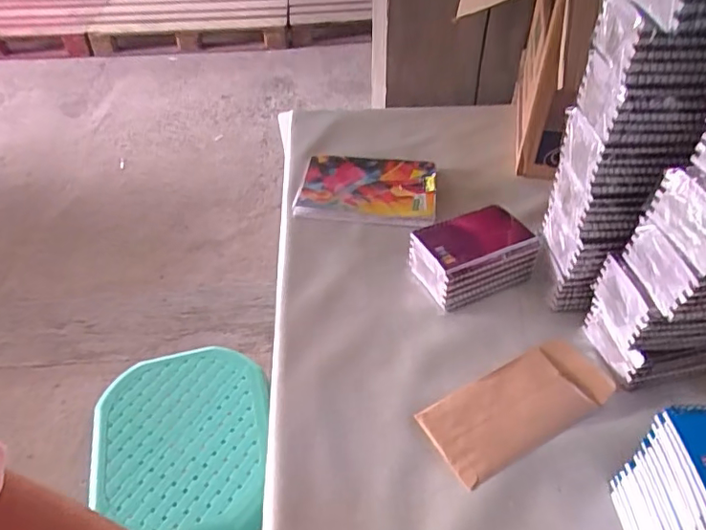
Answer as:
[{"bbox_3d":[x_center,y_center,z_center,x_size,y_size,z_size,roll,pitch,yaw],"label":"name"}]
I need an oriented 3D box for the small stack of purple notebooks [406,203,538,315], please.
[{"bbox_3d":[0.150,-0.016,0.672,0.142,0.071,0.098,-19,48,-12],"label":"small stack of purple notebooks"}]

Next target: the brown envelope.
[{"bbox_3d":[0.173,0.144,0.562,0.199,0.007,0.091,-26,48,-17],"label":"brown envelope"}]

